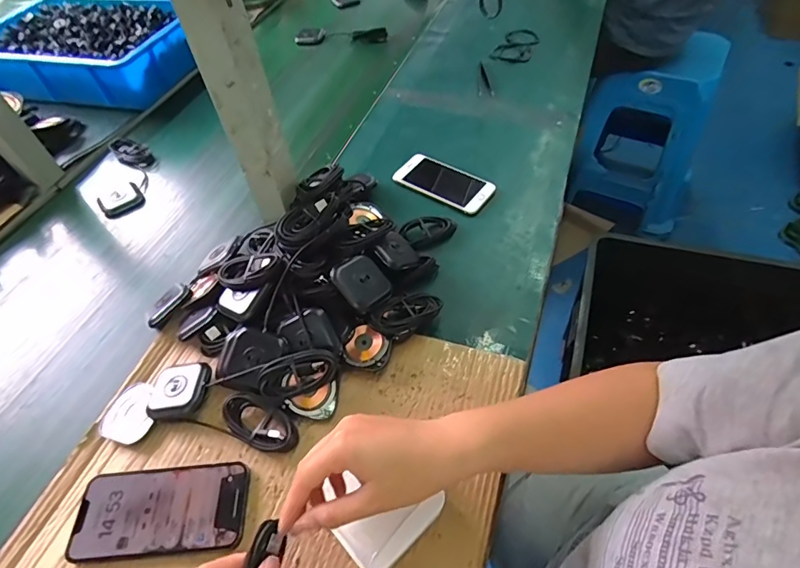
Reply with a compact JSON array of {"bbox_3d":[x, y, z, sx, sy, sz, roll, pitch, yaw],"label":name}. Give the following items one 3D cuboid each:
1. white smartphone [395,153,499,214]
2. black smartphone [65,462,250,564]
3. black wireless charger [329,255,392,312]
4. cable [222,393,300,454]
[{"bbox_3d":[0.062,-0.143,0.649,0.136,0.010,0.067,28,60,25],"label":"white smartphone"},{"bbox_3d":[-0.207,0.197,0.404,0.143,0.011,0.069,-7,51,1],"label":"black smartphone"},{"bbox_3d":[-0.039,-0.002,0.489,0.057,0.010,0.055,49,51,-3],"label":"black wireless charger"},{"bbox_3d":[-0.133,0.133,0.443,0.076,0.019,0.039,21,57,20],"label":"cable"}]

